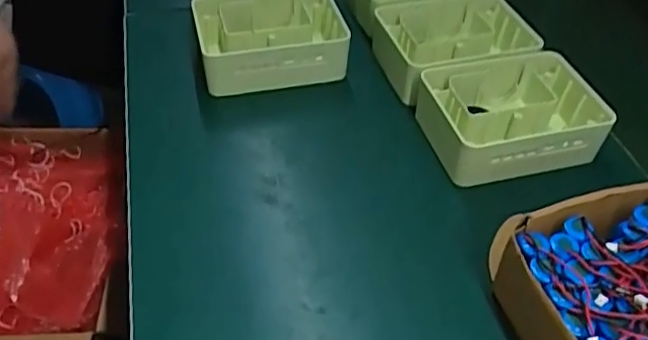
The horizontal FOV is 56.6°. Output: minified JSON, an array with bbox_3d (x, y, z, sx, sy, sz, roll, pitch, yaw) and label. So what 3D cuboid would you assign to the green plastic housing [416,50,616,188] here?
[{"bbox_3d":[0.160,-0.050,0.532,0.143,0.048,0.108,-8,47,-13],"label":"green plastic housing"}]

